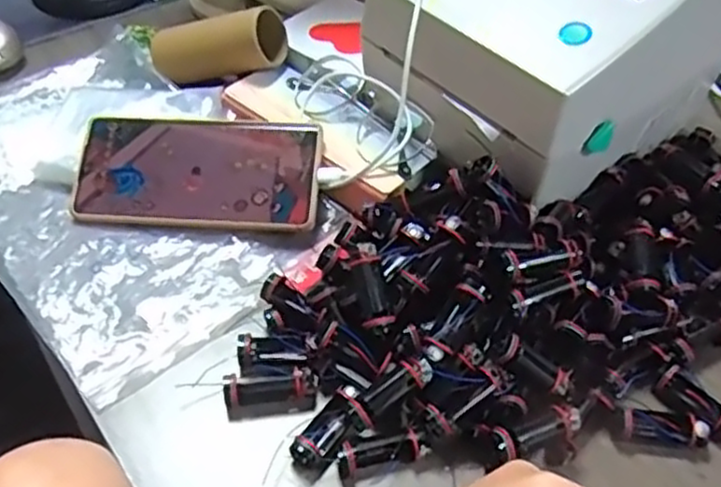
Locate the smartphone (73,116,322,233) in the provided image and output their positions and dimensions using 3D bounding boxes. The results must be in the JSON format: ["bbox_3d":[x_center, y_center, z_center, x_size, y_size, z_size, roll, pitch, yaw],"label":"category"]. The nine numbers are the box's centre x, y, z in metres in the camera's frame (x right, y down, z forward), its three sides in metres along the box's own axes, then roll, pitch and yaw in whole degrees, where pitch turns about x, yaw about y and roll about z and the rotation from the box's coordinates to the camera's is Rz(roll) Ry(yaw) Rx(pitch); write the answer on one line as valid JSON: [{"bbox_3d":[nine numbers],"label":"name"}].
[{"bbox_3d":[-0.109,-0.049,0.483,0.164,0.007,0.075,4,73,4],"label":"smartphone"}]

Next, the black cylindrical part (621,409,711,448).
[{"bbox_3d":[0.160,0.099,0.386,0.044,0.014,0.015,8,48,3],"label":"black cylindrical part"}]

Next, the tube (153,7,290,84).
[{"bbox_3d":[-0.112,-0.153,0.553,0.105,0.043,0.034,-7,46,14],"label":"tube"}]

